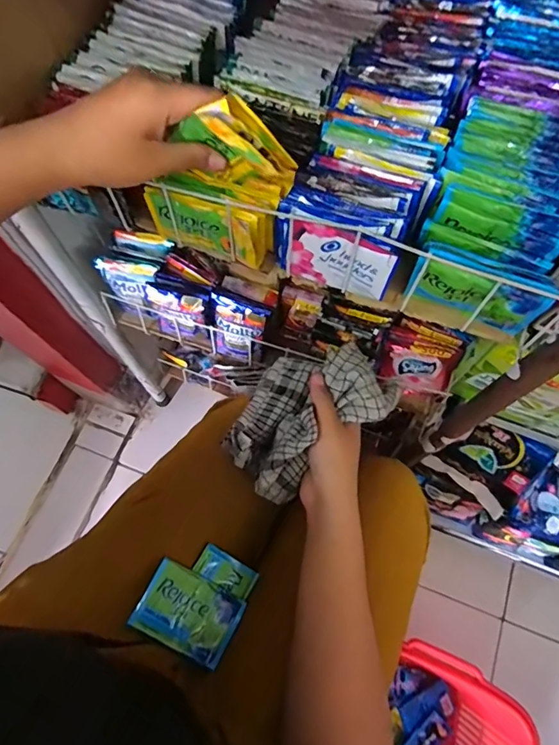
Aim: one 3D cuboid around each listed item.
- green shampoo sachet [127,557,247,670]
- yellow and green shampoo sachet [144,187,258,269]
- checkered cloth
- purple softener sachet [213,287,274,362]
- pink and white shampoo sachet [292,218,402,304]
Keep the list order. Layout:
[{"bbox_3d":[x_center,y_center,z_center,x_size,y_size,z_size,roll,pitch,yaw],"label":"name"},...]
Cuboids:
[{"bbox_3d":[-0.086,0.230,0.439,0.093,0.004,0.065,35,65,-9],"label":"green shampoo sachet"},{"bbox_3d":[-0.062,-0.118,0.383,0.090,0.065,0.009,17,70,6],"label":"yellow and green shampoo sachet"},{"bbox_3d":[0.023,0.036,0.455,0.162,0.067,0.110,-37,74,-14],"label":"checkered cloth"},{"bbox_3d":[-0.056,-0.058,0.603,0.071,0.121,0.033,19,59,-3],"label":"purple softener sachet"},{"bbox_3d":[0.050,-0.087,0.369,0.080,0.061,0.013,21,70,7],"label":"pink and white shampoo sachet"}]

